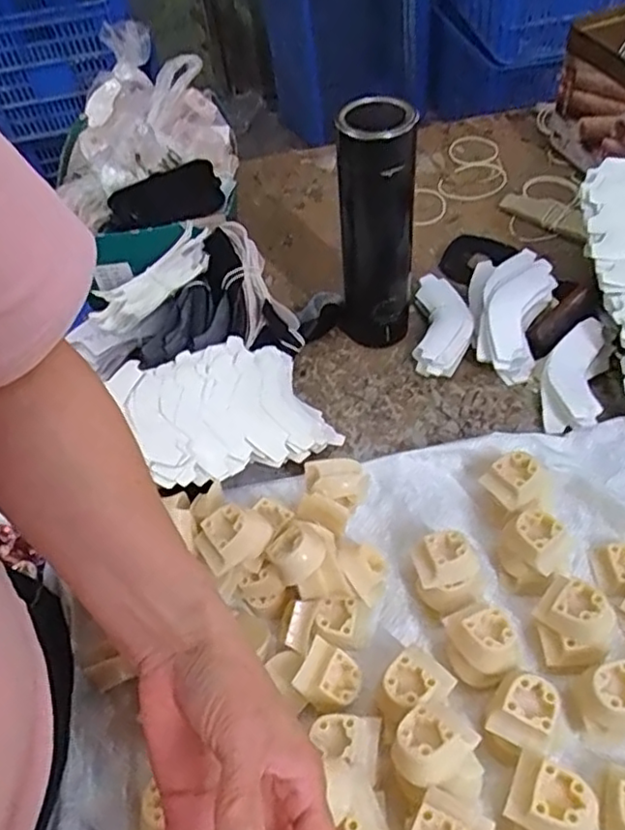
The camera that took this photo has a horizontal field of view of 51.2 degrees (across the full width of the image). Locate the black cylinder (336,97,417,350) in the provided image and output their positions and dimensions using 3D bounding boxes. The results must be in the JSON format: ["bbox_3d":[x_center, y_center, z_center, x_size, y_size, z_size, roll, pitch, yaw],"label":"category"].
[{"bbox_3d":[0.056,-0.152,0.576,0.063,0.222,0.065,2,52,10],"label":"black cylinder"}]

